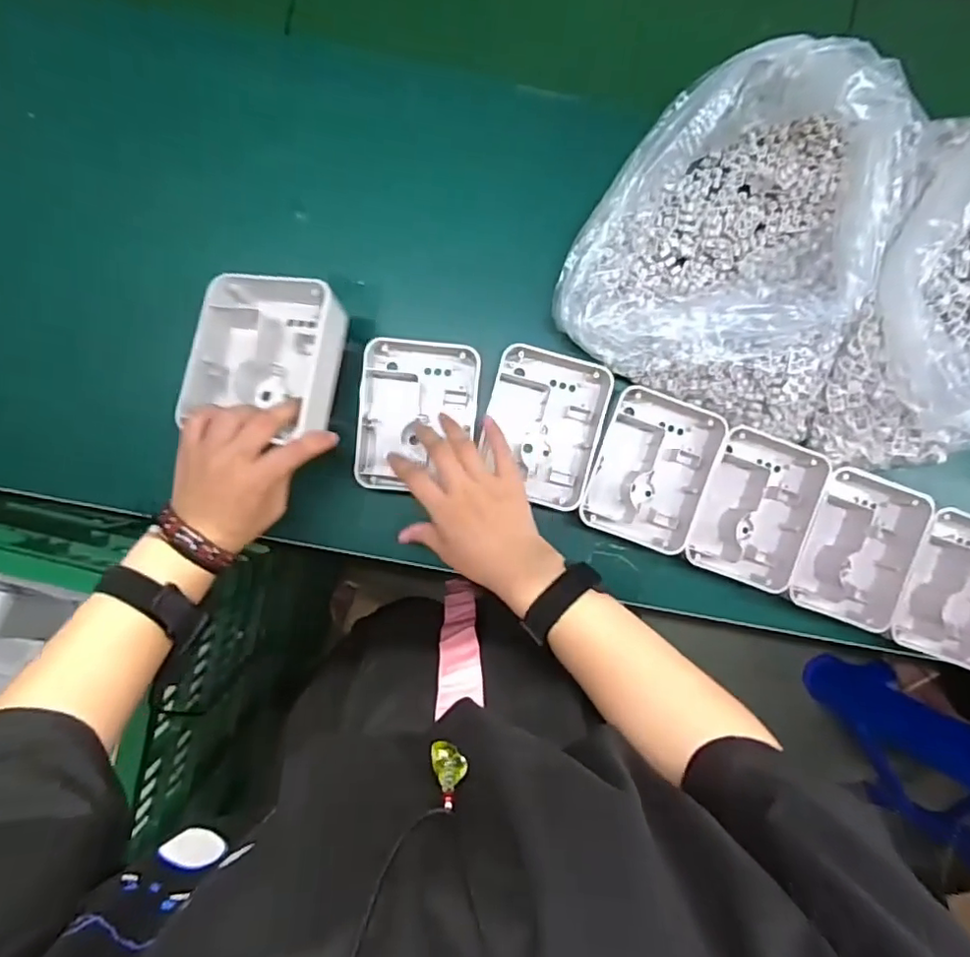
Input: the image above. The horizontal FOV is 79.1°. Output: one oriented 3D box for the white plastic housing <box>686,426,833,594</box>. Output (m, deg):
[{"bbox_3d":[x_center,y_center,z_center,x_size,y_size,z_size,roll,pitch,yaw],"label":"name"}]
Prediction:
[{"bbox_3d":[0.240,0.025,0.530,0.099,0.042,0.127,22,91,-1],"label":"white plastic housing"}]

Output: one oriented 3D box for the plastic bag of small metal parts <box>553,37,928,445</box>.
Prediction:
[{"bbox_3d":[0.214,-0.193,0.472,0.253,0.098,0.262,22,91,-1],"label":"plastic bag of small metal parts"}]

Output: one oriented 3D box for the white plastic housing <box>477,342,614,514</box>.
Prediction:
[{"bbox_3d":[0.050,-0.045,0.521,0.098,0.043,0.127,15,92,-1],"label":"white plastic housing"}]

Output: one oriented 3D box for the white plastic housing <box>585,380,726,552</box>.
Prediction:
[{"bbox_3d":[0.146,-0.009,0.523,0.101,0.031,0.132,17,92,-1],"label":"white plastic housing"}]

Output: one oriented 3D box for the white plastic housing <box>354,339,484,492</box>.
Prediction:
[{"bbox_3d":[-0.058,-0.054,0.517,0.099,0.044,0.126,5,92,-1],"label":"white plastic housing"}]

